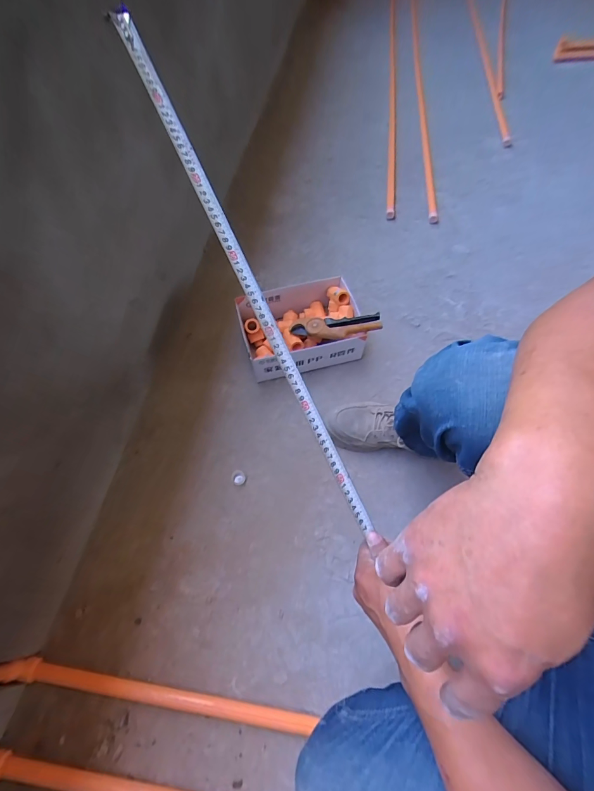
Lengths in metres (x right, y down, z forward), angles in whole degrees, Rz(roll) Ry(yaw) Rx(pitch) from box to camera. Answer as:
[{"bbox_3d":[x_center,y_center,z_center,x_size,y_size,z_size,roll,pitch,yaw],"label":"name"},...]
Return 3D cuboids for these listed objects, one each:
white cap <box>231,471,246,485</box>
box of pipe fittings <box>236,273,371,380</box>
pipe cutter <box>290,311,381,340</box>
[{"bbox_3d":[-0.125,0.179,0.772,0.030,0.019,0.033,1,62,-1],"label":"white cap"},{"bbox_3d":[0.014,-0.167,0.894,0.291,0.102,0.201,-12,63,-8],"label":"box of pipe fittings"},{"bbox_3d":[0.087,-0.160,0.837,0.209,0.021,0.063,-1,62,13],"label":"pipe cutter"}]

